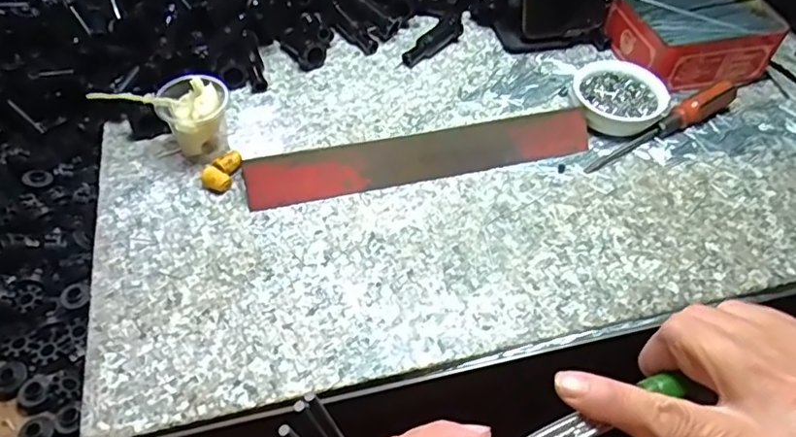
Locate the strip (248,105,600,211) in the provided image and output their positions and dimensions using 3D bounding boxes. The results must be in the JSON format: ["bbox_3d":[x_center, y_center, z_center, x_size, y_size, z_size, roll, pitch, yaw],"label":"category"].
[{"bbox_3d":[0.021,-0.046,0.428,0.256,0.034,0.009,-11,12,-13],"label":"strip"}]

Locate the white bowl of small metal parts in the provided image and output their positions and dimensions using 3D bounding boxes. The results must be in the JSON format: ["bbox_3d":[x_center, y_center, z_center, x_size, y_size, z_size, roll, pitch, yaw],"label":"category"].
[{"bbox_3d":[0.176,-0.093,0.469,0.073,0.031,0.066,24,53,16],"label":"white bowl of small metal parts"}]

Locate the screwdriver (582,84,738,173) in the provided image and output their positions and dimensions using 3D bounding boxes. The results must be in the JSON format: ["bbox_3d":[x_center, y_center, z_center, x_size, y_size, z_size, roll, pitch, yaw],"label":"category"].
[{"bbox_3d":[0.208,-0.073,0.455,0.149,0.028,0.019,-25,56,-22],"label":"screwdriver"}]

